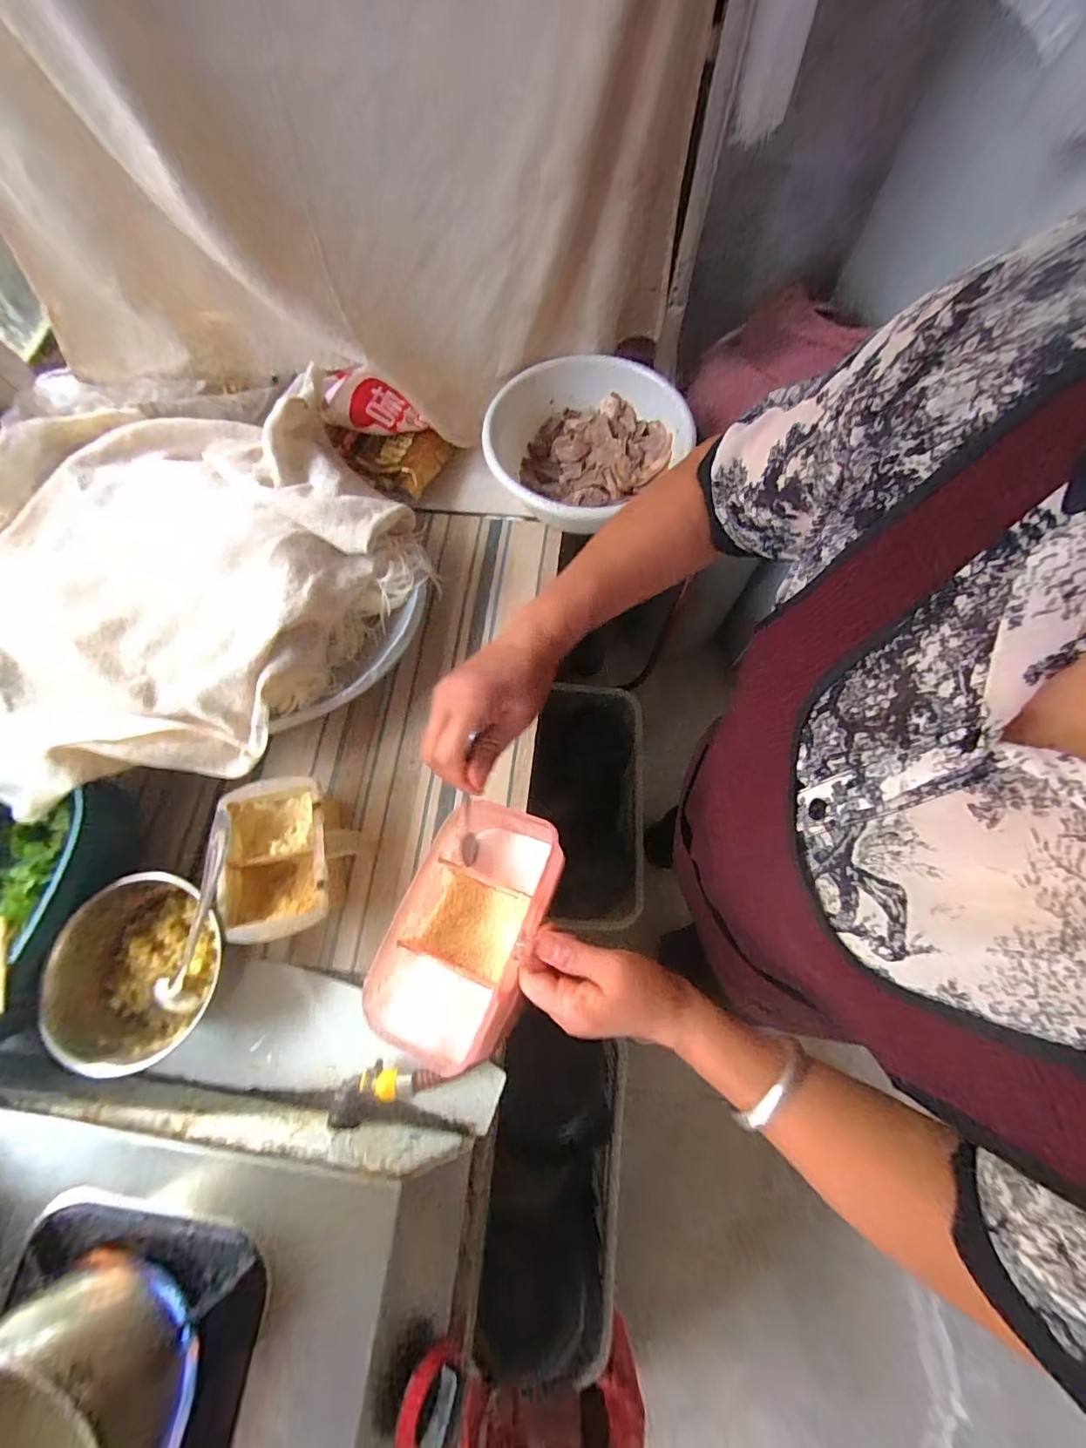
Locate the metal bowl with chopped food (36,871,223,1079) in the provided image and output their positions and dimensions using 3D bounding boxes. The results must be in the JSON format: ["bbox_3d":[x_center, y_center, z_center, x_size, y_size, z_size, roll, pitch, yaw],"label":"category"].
[{"bbox_3d":[-0.373,0.228,0.468,0.143,0.070,0.158,-21,72,-5],"label":"metal bowl with chopped food"}]

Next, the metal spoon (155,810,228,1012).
[{"bbox_3d":[-0.311,0.169,0.460,0.032,0.026,0.182,15,90,7],"label":"metal spoon"}]

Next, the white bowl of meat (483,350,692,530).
[{"bbox_3d":[0.056,-0.350,0.651,0.243,0.092,0.238,-1,72,2],"label":"white bowl of meat"}]

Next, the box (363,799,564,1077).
[{"bbox_3d":[-0.055,0.154,0.394,0.105,0.078,0.177,19,73,8],"label":"box"}]

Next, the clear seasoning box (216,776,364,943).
[{"bbox_3d":[-0.251,0.136,0.501,0.111,0.071,0.148,-9,71,-1],"label":"clear seasoning box"}]

